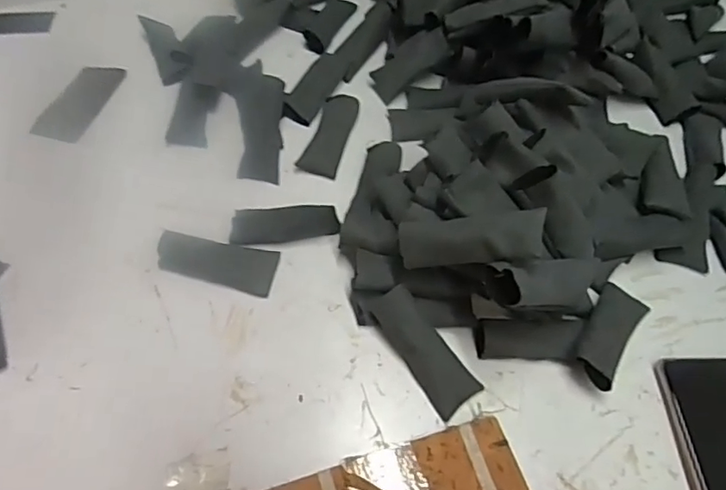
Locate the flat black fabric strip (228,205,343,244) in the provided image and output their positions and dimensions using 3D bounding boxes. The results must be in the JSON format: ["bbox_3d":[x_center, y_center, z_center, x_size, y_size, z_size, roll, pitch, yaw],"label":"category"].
[{"bbox_3d":[-0.073,-0.017,0.524,0.098,0.014,0.036,-3,56,-2],"label":"flat black fabric strip"}]

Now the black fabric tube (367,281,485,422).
[{"bbox_3d":[0.049,0.082,0.444,0.038,0.018,0.104,-32,80,-20],"label":"black fabric tube"}]

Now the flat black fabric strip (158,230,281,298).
[{"bbox_3d":[-0.131,0.017,0.500,0.104,0.009,0.041,9,76,4],"label":"flat black fabric strip"}]

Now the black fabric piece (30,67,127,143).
[{"bbox_3d":[-0.316,-0.162,0.625,0.056,0.004,0.118,13,57,8],"label":"black fabric piece"}]

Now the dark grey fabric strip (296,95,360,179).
[{"bbox_3d":[-0.034,-0.117,0.591,0.036,0.018,0.102,13,57,9],"label":"dark grey fabric strip"}]

